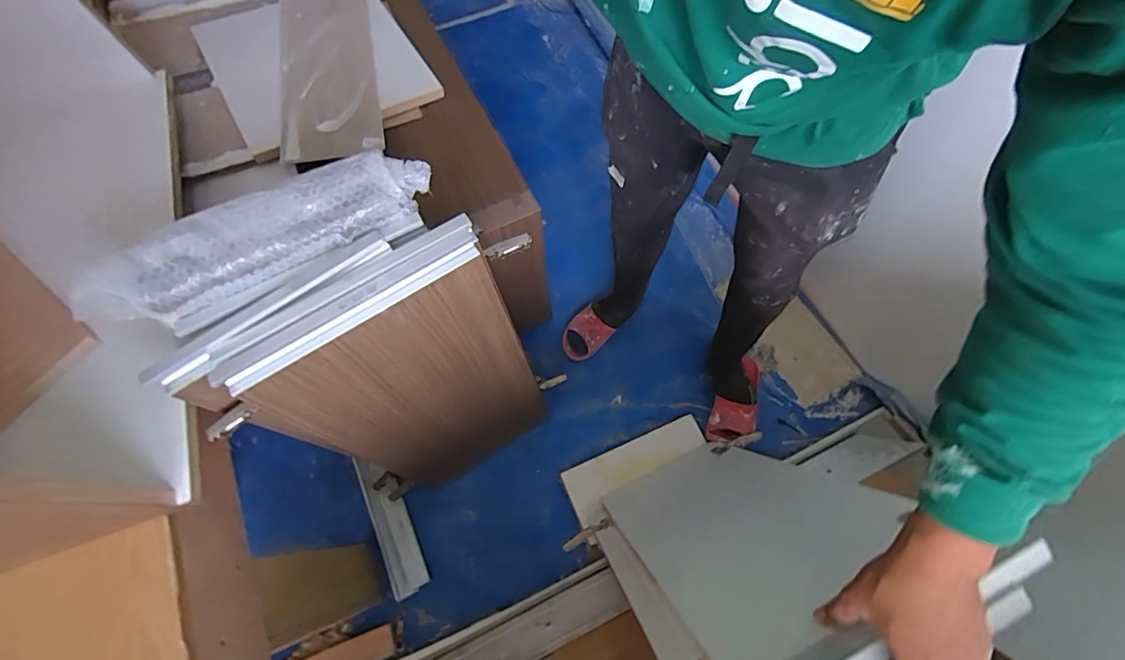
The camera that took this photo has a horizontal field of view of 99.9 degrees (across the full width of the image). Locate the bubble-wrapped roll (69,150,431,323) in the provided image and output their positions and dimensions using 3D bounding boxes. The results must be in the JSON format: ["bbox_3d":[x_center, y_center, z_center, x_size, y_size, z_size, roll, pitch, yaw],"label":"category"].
[{"bbox_3d":[-0.362,-0.120,0.583,0.408,0.066,0.110,-28,70,-8],"label":"bubble-wrapped roll"}]

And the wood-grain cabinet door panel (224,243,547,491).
[{"bbox_3d":[-0.220,0.142,0.899,0.360,0.706,0.018,-31,64,-10],"label":"wood-grain cabinet door panel"}]

